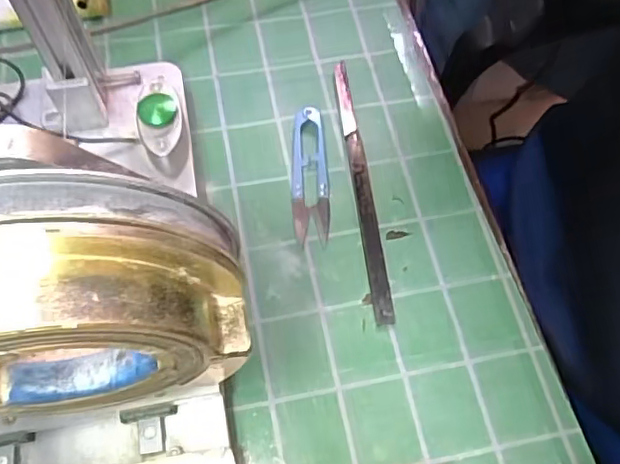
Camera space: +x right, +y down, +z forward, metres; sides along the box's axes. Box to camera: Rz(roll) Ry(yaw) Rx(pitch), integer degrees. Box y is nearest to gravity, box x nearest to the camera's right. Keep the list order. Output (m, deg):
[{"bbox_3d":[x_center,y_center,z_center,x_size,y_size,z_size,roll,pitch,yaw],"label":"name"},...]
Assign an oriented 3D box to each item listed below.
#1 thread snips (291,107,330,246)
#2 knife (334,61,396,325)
[{"bbox_3d":[0.000,-0.041,0.390,0.024,0.009,0.100,-2,65,-2],"label":"thread snips"},{"bbox_3d":[0.033,-0.035,0.389,0.012,0.007,0.196,-6,65,-4],"label":"knife"}]

